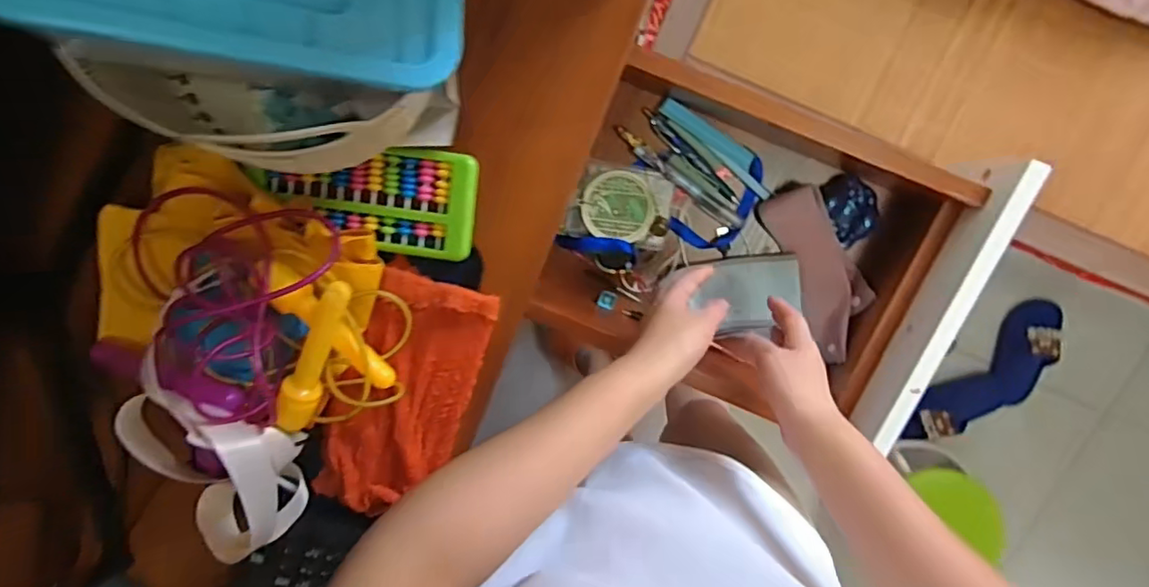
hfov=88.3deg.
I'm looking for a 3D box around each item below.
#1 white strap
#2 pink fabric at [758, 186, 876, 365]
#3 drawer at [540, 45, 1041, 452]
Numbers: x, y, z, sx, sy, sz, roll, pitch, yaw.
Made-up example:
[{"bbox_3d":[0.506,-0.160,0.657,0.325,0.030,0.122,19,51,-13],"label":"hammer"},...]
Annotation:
[{"bbox_3d":[-0.315,0.149,0.514,0.164,0.102,0.143,43,102,-4],"label":"white strap"},{"bbox_3d":[0.270,-0.026,0.639,0.068,0.036,0.183,-24,98,9],"label":"pink fabric"},{"bbox_3d":[0.177,-0.055,0.601,0.366,0.169,0.251,19,102,1],"label":"drawer"}]

